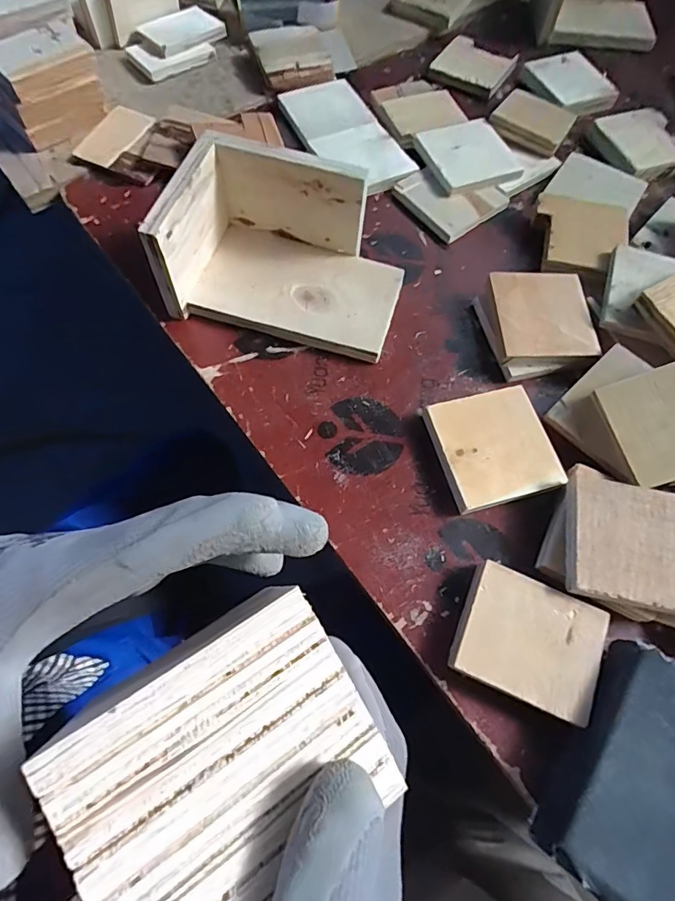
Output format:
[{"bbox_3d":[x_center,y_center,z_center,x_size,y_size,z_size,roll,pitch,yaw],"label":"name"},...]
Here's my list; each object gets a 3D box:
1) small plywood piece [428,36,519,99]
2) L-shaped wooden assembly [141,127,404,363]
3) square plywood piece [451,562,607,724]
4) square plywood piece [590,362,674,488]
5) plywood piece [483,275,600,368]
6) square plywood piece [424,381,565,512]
[{"bbox_3d":[0.170,-0.481,0.595,0.085,0.013,0.079,33,69,8],"label":"small plywood piece"},{"bbox_3d":[-0.041,-0.170,0.406,0.192,0.091,0.126,12,67,2],"label":"L-shaped wooden assembly"},{"bbox_3d":[0.130,0.130,0.329,0.092,0.022,0.078,22,68,6],"label":"square plywood piece"},{"bbox_3d":[0.258,-0.024,0.361,0.089,0.005,0.085,-20,72,9],"label":"square plywood piece"},{"bbox_3d":[0.182,-0.120,0.422,0.086,0.012,0.089,-4,68,-4],"label":"plywood piece"},{"bbox_3d":[0.126,-0.002,0.387,0.093,0.020,0.091,-15,69,-9],"label":"square plywood piece"}]

